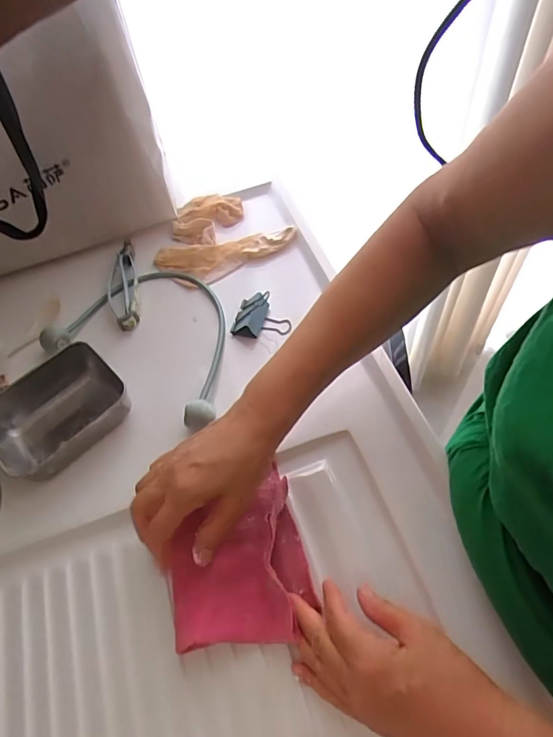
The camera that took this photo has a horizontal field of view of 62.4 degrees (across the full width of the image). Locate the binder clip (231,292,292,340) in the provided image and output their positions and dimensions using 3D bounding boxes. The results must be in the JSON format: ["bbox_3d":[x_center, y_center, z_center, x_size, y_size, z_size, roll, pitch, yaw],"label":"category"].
[{"bbox_3d":[-0.018,-0.065,0.533,0.067,0.037,0.051,7,58,10],"label":"binder clip"}]

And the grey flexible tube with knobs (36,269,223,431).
[{"bbox_3d":[-0.130,-0.041,0.541,0.237,0.053,0.176,25,63,20],"label":"grey flexible tube with knobs"}]

